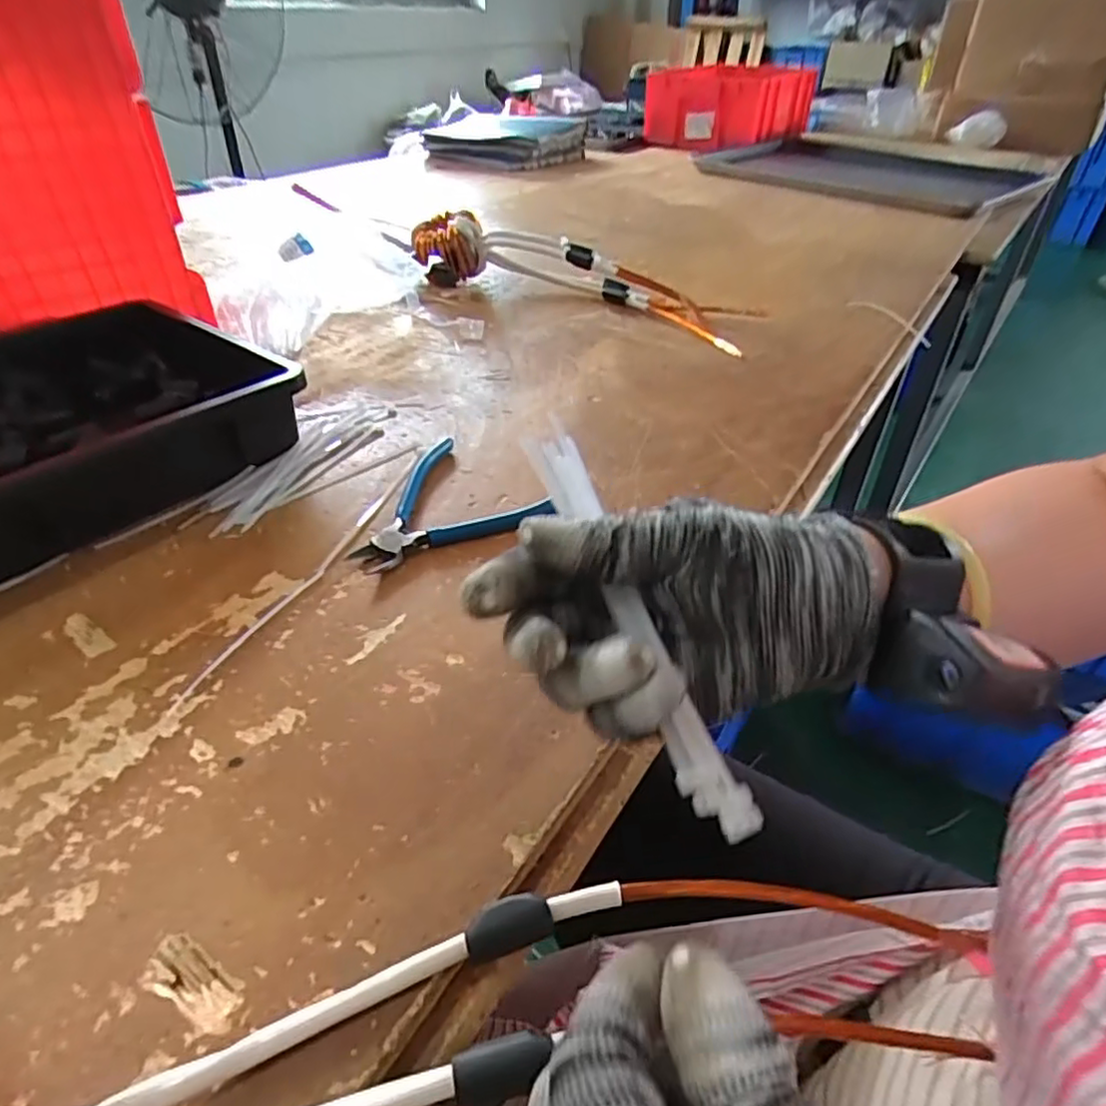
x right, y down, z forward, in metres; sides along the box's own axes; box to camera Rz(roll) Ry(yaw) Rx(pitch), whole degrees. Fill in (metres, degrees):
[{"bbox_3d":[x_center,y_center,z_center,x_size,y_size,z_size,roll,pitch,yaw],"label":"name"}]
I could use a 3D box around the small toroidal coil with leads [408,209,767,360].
[{"bbox_3d":[0.021,-0.310,0.741,0.403,0.073,0.089,20,43,22],"label":"small toroidal coil with leads"}]

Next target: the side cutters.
[{"bbox_3d":[-0.080,-0.029,0.444,0.115,0.014,0.125,30,47,32],"label":"side cutters"}]

